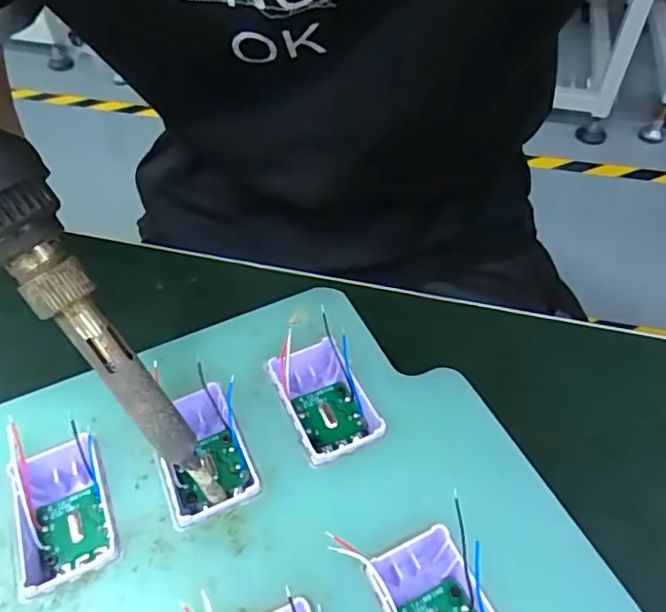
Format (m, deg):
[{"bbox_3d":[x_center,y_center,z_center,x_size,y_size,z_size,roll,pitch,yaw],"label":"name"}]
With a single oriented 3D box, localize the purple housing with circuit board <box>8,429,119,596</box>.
[{"bbox_3d":[-0.061,0.046,0.128,0.019,0.011,0.036,-18,48,-16],"label":"purple housing with circuit board"}]

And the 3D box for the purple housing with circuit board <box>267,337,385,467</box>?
[{"bbox_3d":[-0.002,0.025,0.144,0.020,0.011,0.033,-19,48,-17],"label":"purple housing with circuit board"}]

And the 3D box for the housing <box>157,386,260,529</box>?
[{"bbox_3d":[-0.032,0.035,0.135,0.020,0.011,0.034,-18,48,-16],"label":"housing"}]

